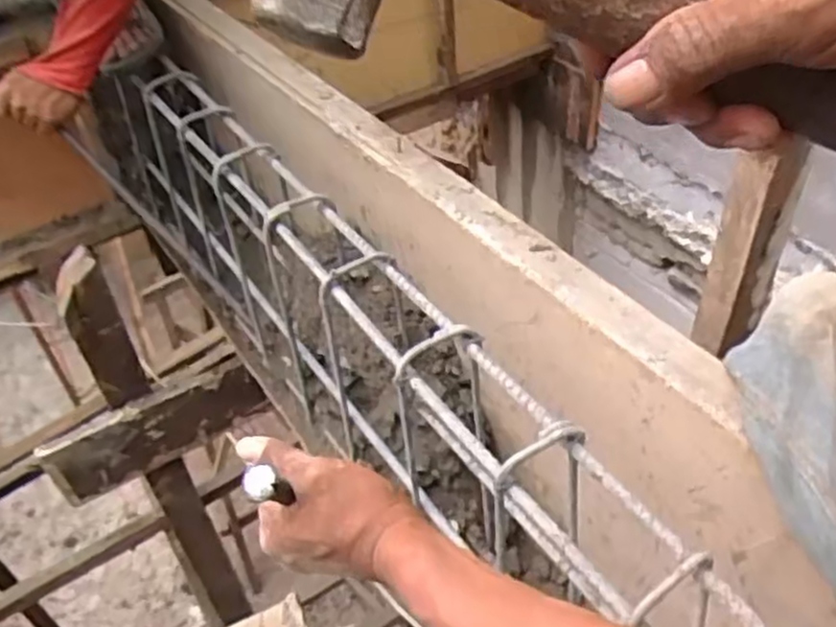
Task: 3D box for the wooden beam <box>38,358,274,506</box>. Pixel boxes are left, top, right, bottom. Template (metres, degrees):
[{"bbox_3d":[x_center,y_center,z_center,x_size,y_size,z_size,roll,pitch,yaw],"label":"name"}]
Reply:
[{"bbox_3d":[-0.416,0.187,1.225,0.329,0.133,0.031,-26,48,-20],"label":"wooden beam"}]

